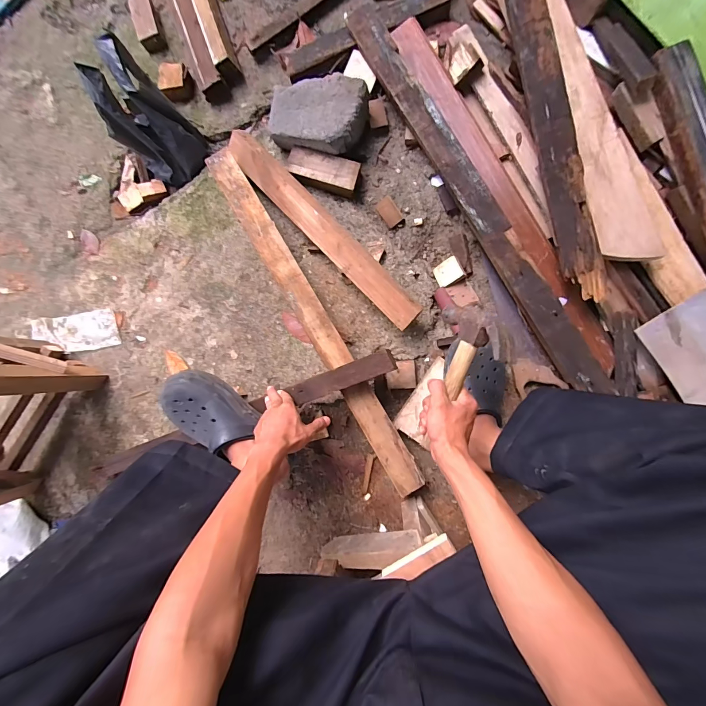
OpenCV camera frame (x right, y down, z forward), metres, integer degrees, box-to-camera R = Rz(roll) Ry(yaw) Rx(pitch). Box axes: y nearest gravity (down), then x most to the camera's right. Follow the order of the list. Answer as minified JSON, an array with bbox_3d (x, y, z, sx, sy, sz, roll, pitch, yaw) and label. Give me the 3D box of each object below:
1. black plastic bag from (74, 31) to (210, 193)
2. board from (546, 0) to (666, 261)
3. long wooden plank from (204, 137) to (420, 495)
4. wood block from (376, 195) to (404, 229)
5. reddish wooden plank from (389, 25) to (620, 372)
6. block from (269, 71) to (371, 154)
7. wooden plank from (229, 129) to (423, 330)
[{"bbox_3d":[-0.441,-0.492,0.727,0.144,0.193,0.139,41,93,5],"label":"black plastic bag"},{"bbox_3d":[0.420,-0.435,0.616,0.082,0.028,0.563,-16,86,4],"label":"board"},{"bbox_3d":[-0.082,-0.071,0.687,0.062,0.016,0.779,-31,86,4],"label":"long wooden plank"},{"bbox_3d":[0.082,-0.311,0.753,0.039,0.019,0.063,-36,86,4],"label":"wood block"},{"bbox_3d":[0.300,-0.325,0.686,0.090,0.030,0.812,-26,87,4],"label":"reddish wooden plank"},{"bbox_3d":[-0.076,-0.497,0.712,0.204,0.069,0.123,9,90,6],"label":"block"},{"bbox_3d":[-0.069,-0.253,0.689,0.526,0.020,0.063,47,120,8],"label":"wooden plank"}]

